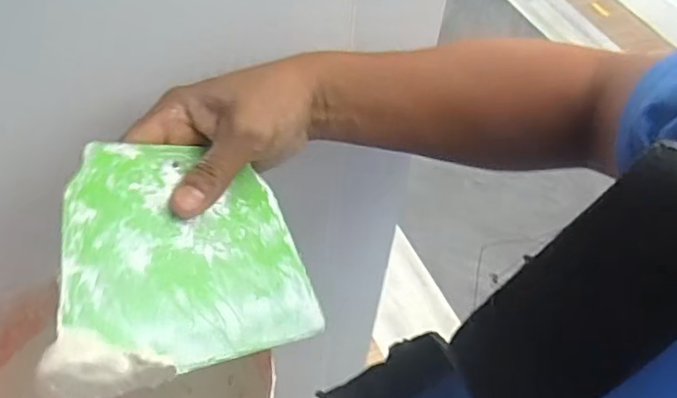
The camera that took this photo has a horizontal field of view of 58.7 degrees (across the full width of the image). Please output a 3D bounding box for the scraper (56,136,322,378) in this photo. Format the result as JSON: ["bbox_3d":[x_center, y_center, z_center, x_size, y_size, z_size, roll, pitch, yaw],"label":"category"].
[{"bbox_3d":[-0.081,0.031,0.354,0.159,0.004,0.124,1,72,-46],"label":"scraper"}]

